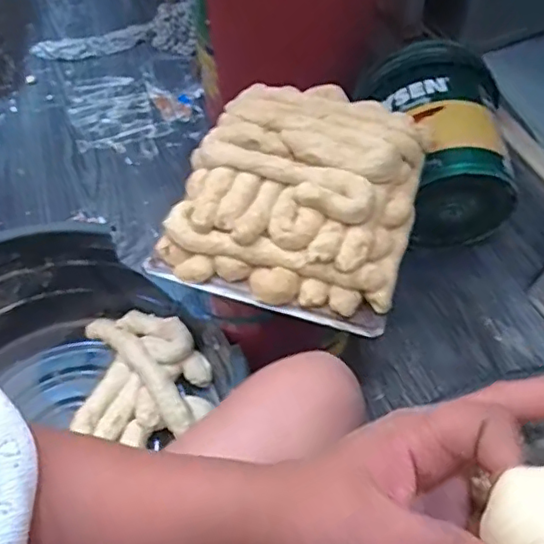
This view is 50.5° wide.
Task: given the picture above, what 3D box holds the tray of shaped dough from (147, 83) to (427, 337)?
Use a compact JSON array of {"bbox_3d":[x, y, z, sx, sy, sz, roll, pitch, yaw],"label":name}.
[{"bbox_3d":[0.042,-0.126,0.828,0.322,0.099,0.379,13,54,12],"label":"tray of shaped dough"}]

